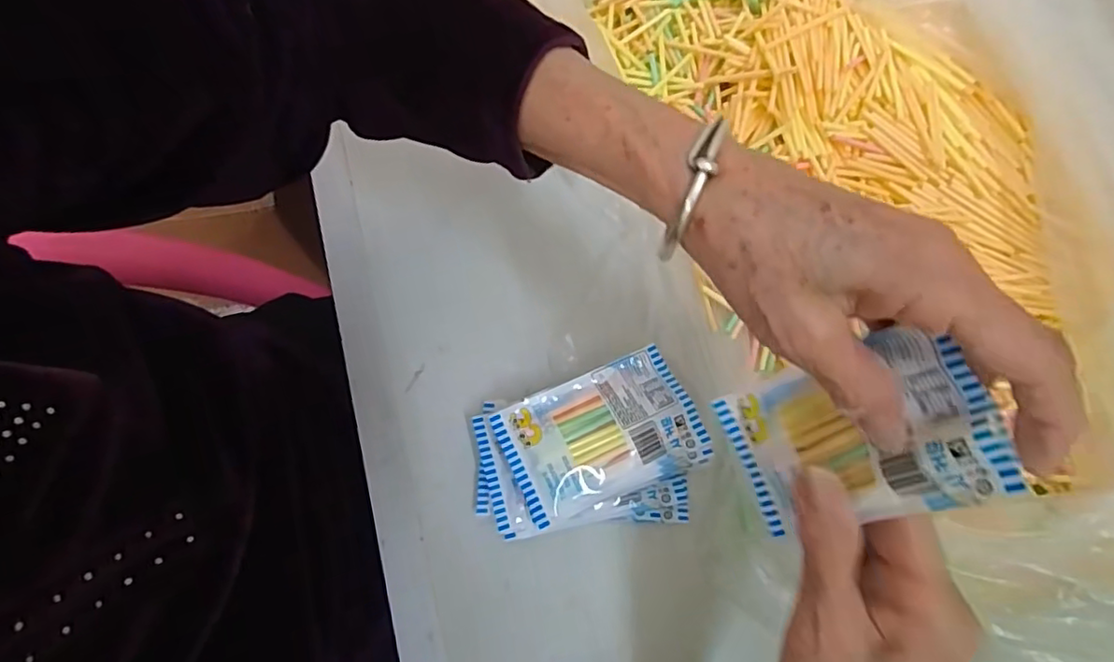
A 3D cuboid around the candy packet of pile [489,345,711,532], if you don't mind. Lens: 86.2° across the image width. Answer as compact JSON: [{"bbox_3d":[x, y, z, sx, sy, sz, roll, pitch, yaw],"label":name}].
[{"bbox_3d":[0.024,0.055,0.324,0.104,0.009,0.066,-23,73,-10],"label":"candy packet of pile"}]

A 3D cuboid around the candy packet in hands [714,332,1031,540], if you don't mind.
[{"bbox_3d":[0.110,0.041,0.230,0.007,0.104,0.062,-4,69,-32],"label":"candy packet in hands"}]

